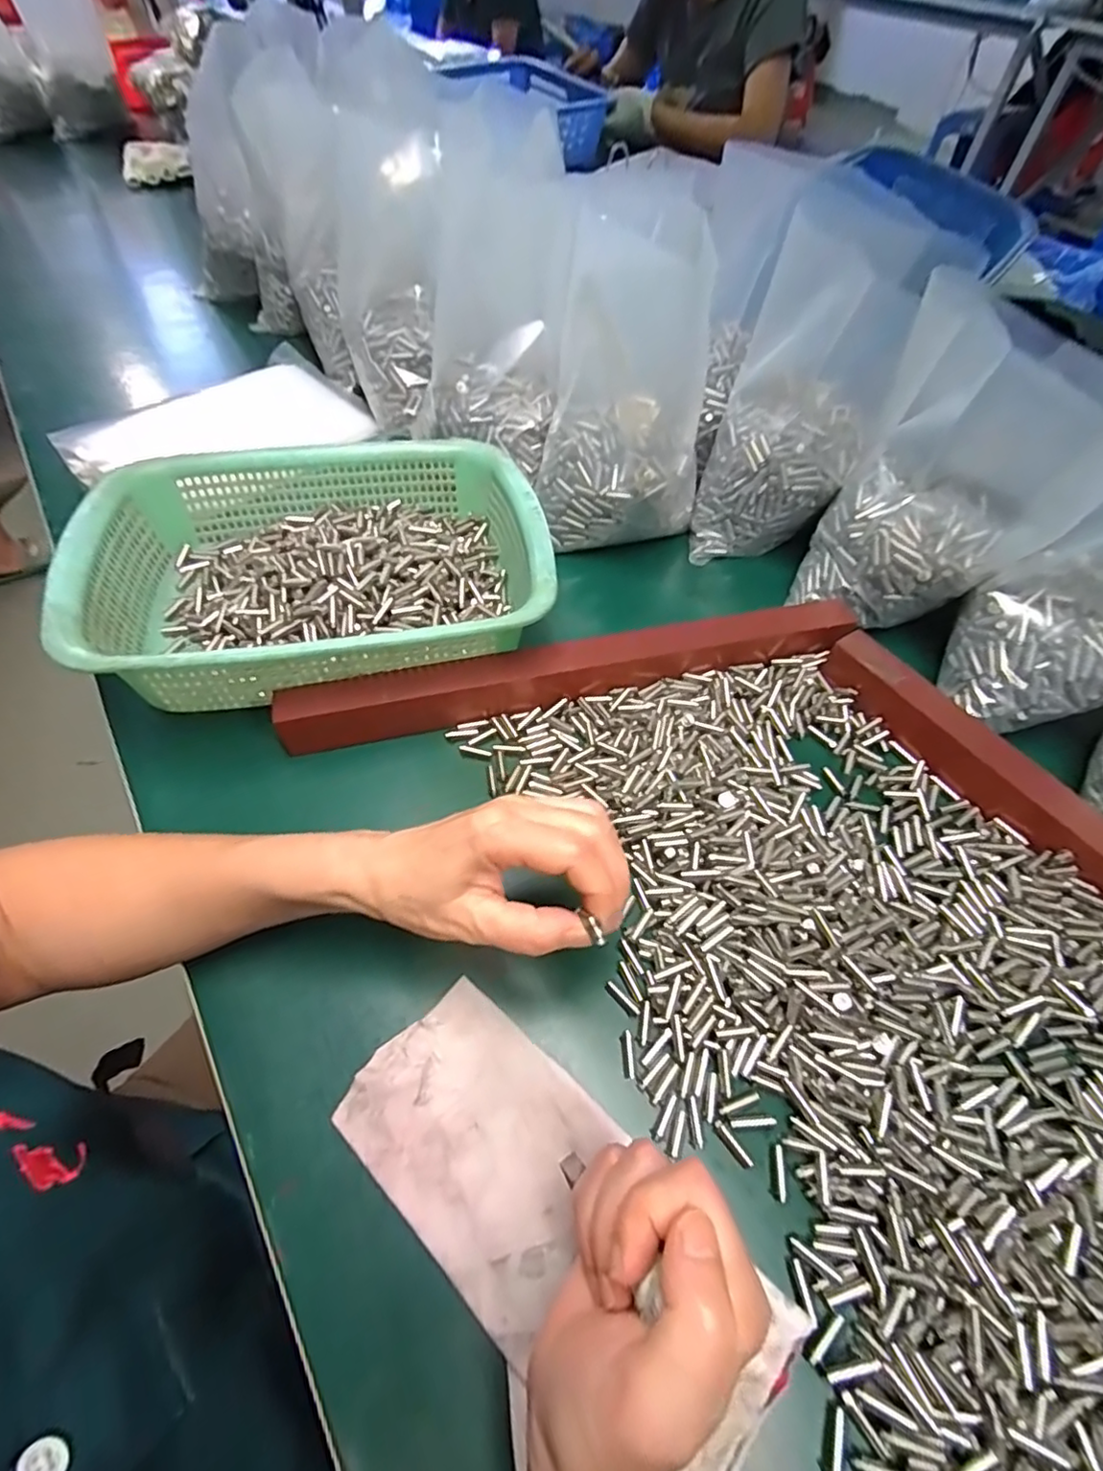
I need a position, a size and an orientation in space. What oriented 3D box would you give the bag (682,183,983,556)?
[{"bbox_3d":[0.202,-0.273,0.469,0.114,0.211,0.142,23,58,16],"label":"bag"}]

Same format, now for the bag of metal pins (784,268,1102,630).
[{"bbox_3d":[0.266,-0.162,0.409,0.136,0.186,0.075,24,58,17],"label":"bag of metal pins"}]

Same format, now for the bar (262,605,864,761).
[{"bbox_3d":[0.019,-0.045,0.414,0.395,0.044,0.031,-12,55,-8],"label":"bar"}]

